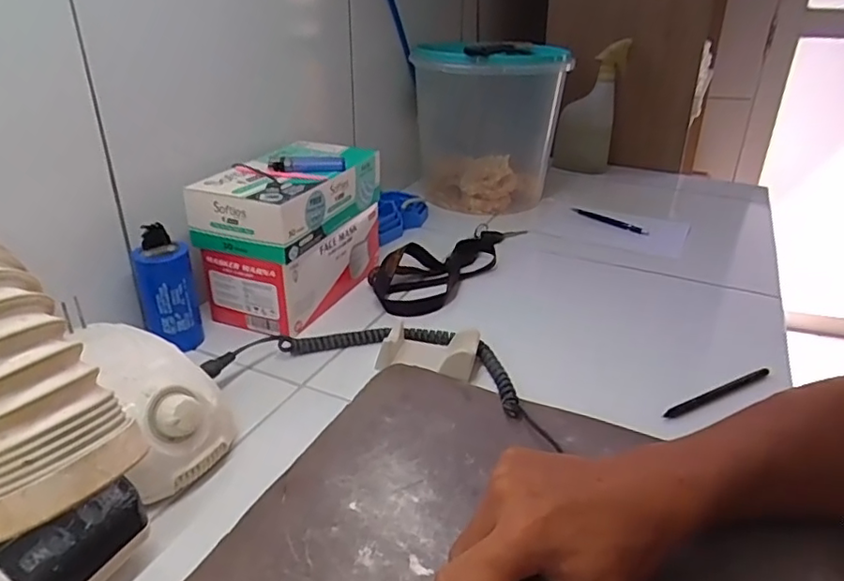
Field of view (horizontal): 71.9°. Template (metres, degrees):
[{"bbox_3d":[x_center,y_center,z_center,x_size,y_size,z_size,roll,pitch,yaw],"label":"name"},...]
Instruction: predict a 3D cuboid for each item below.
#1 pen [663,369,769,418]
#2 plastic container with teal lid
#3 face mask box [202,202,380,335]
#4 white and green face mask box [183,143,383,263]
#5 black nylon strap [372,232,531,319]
[{"bbox_3d":[0.267,0.091,0.521,0.133,0.010,0.010,-13,31,-26],"label":"pen"},{"bbox_3d":[0.106,-0.277,0.970,0.236,0.243,0.243,4,27,6],"label":"plastic container with teal lid"},{"bbox_3d":[-0.136,-0.038,0.668,0.103,0.081,0.201,13,30,20],"label":"face mask box"},{"bbox_3d":[-0.140,-0.107,0.634,0.114,0.067,0.207,10,28,17],"label":"white and green face mask box"},{"bbox_3d":[0.050,-0.045,0.740,0.096,0.035,0.289,25,35,36],"label":"black nylon strap"}]

